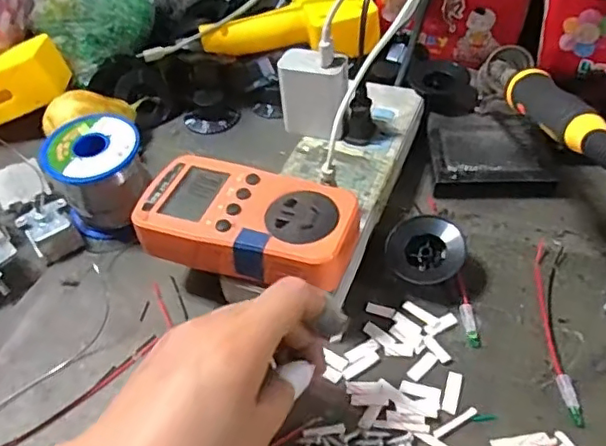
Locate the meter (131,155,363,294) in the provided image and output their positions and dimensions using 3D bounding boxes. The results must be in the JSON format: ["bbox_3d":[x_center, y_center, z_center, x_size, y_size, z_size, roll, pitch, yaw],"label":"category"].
[{"bbox_3d":[-0.033,-0.001,0.345,0.126,0.023,0.070,15,50,19],"label":"meter"}]

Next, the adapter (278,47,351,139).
[{"bbox_3d":[0.009,-0.093,0.425,0.049,0.062,0.025,4,48,10],"label":"adapter"}]

